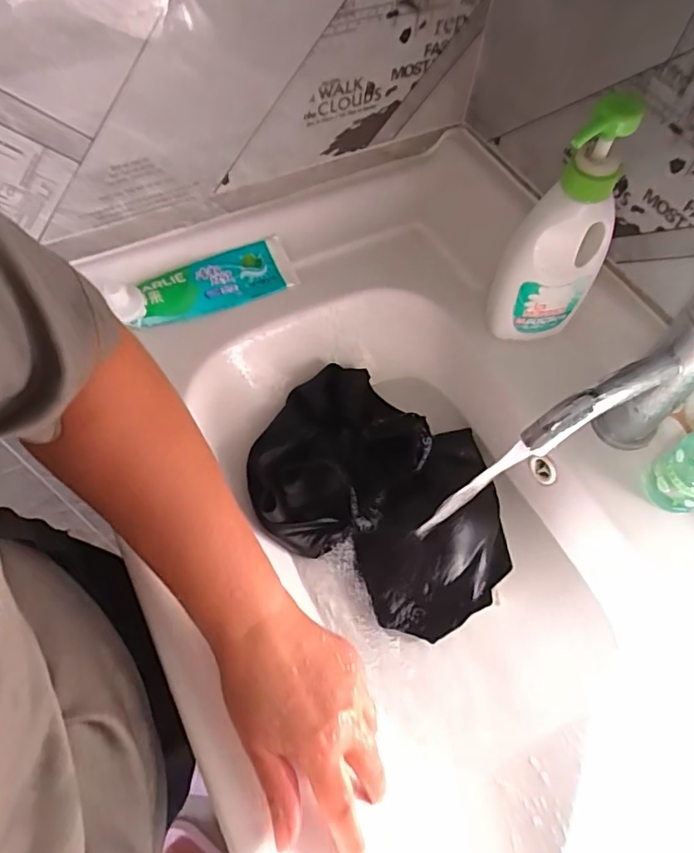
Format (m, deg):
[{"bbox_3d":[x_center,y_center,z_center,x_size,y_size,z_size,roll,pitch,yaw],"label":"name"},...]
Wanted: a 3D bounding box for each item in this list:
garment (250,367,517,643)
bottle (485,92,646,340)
[{"bbox_3d":[0.037,0.054,0.496,0.242,0.066,0.189,32,64,14],"label":"garment"},{"bbox_3d":[0.169,-0.154,0.436,0.082,0.214,0.046,0,61,-3],"label":"bottle"}]

